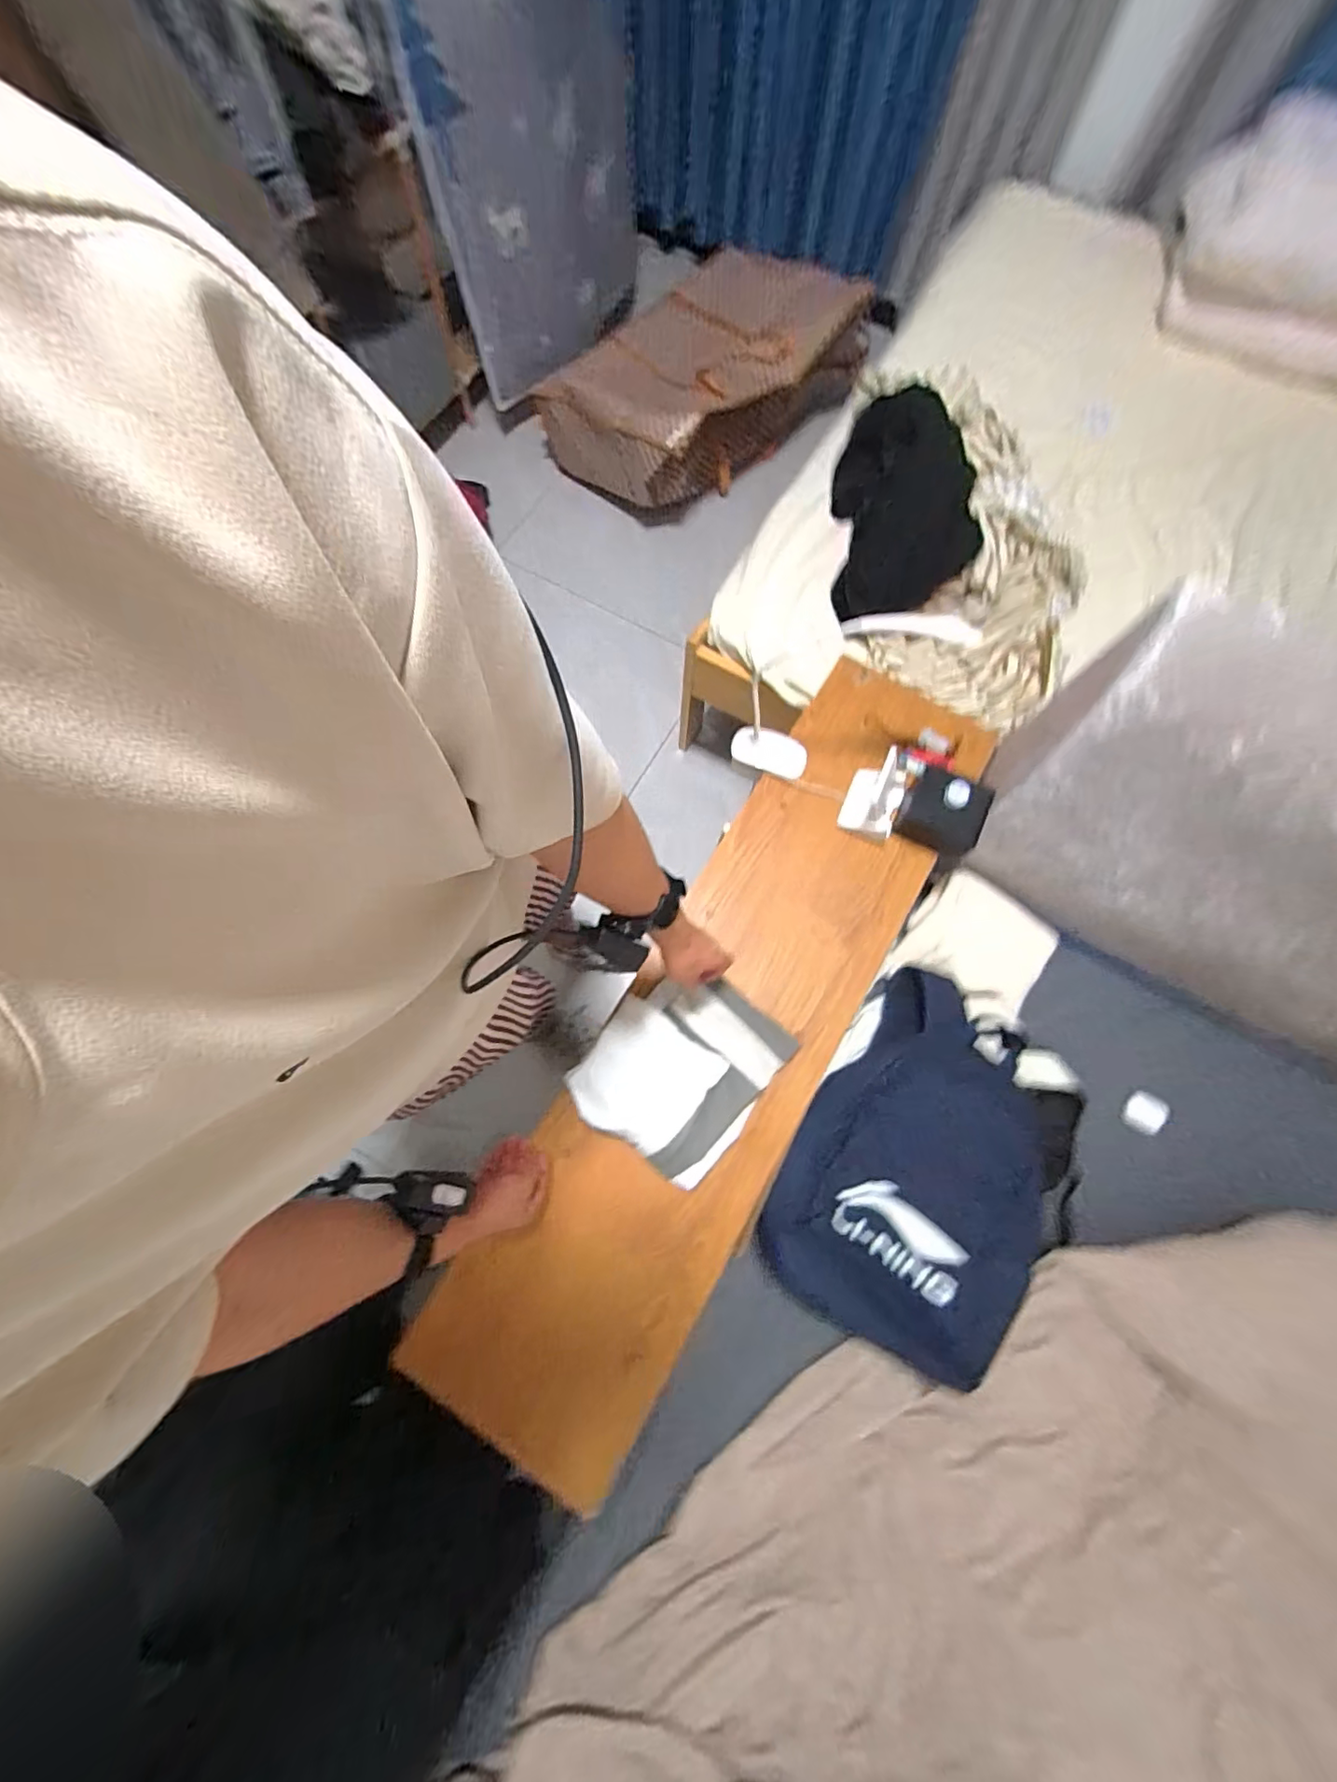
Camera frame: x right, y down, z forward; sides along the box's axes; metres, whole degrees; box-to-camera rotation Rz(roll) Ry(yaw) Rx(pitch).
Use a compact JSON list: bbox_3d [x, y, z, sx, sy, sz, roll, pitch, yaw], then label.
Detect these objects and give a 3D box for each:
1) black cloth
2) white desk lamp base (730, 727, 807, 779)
[{"bbox_3d":[0.463,-0.806,1.168,0.232,0.160,0.496,4,71,0],"label":"black cloth"},{"bbox_3d":[0.165,-0.228,0.925,0.123,0.028,0.064,22,72,6],"label":"white desk lamp base"}]

